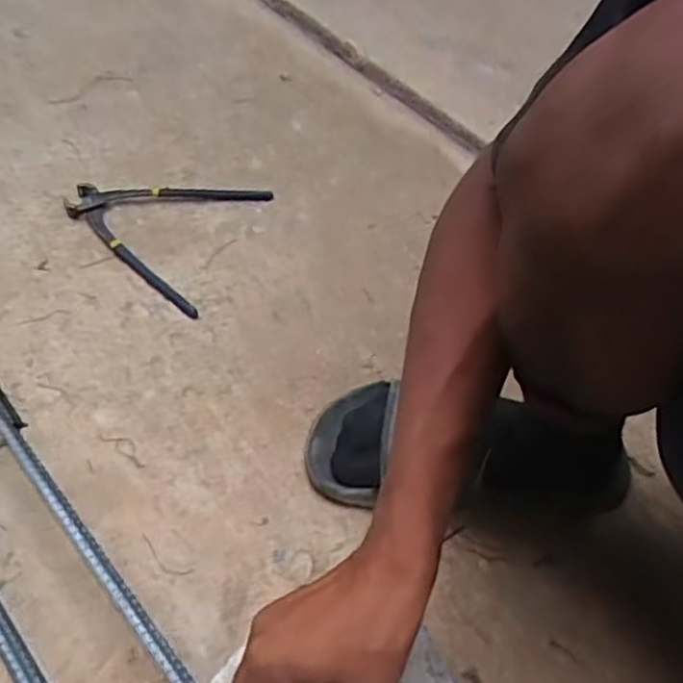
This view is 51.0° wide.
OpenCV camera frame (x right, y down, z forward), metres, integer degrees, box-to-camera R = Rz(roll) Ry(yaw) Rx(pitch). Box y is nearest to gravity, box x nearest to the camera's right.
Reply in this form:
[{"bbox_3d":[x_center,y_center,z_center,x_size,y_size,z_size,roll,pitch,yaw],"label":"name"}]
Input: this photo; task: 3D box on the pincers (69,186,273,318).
[{"bbox_3d":[-0.200,-0.129,0.767,0.196,0.013,0.182,20,57,12],"label":"pincers"}]

